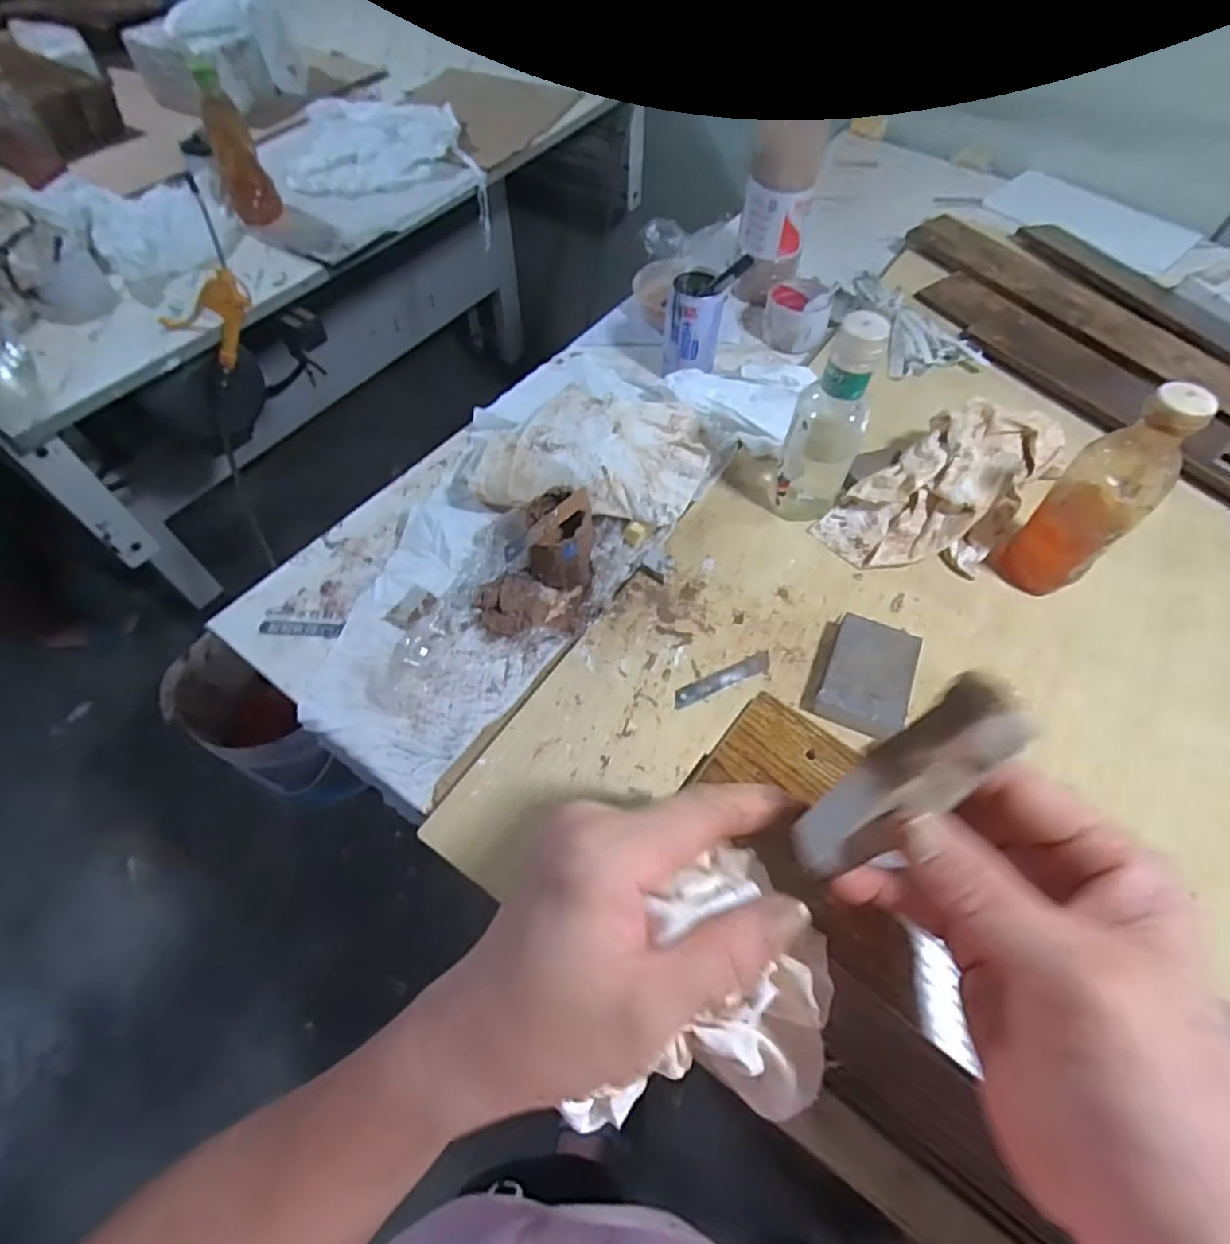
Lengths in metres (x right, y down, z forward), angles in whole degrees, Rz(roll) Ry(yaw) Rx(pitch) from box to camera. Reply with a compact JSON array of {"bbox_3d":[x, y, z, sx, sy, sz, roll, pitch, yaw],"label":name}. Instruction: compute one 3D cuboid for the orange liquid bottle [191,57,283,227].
[{"bbox_3d":[-0.539,-0.670,0.892,0.066,0.184,0.067,-17,34,-9],"label":"orange liquid bottle"}]

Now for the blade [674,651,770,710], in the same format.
[{"bbox_3d":[0.096,0.050,0.558,0.097,0.004,0.018,-22,62,-12],"label":"blade"}]

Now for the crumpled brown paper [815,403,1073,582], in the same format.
[{"bbox_3d":[0.329,-0.131,0.623,0.208,0.085,0.134,-36,66,-19],"label":"crumpled brown paper"}]

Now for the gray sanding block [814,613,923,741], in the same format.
[{"bbox_3d":[0.219,0.050,0.545,0.068,0.025,0.103,21,62,12],"label":"gray sanding block"}]

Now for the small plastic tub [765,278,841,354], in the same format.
[{"bbox_3d":[0.239,-0.409,0.824,0.082,0.056,0.098,8,60,5],"label":"small plastic tub"}]

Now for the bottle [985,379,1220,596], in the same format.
[{"bbox_3d":[0.413,-0.103,0.539,0.062,0.197,0.072,-39,66,-20],"label":"bottle"}]

